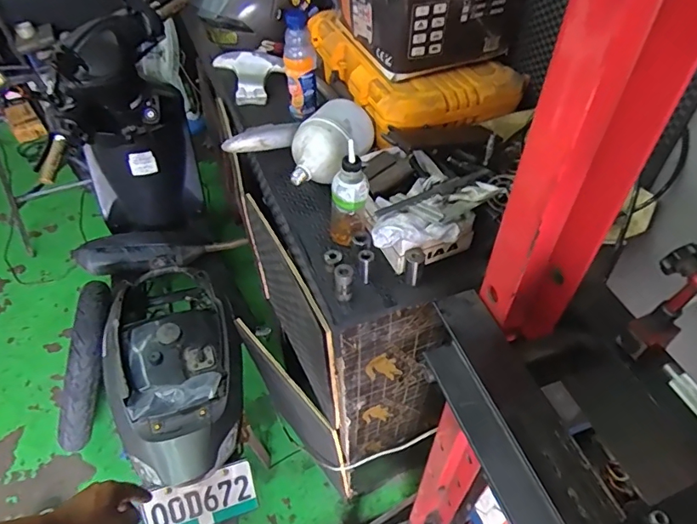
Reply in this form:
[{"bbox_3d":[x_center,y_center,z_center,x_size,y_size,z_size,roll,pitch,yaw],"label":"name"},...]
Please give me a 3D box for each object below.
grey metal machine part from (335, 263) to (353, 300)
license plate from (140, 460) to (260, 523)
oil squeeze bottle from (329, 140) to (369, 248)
[{"bbox_3d":[-0.007,0.031,0.726,0.025,0.058,0.030,-3,49,-2],"label":"grey metal machine part"},{"bbox_3d":[-0.319,0.523,1.050,0.228,0.127,0.019,-16,16,-19],"label":"license plate"},{"bbox_3d":[0.001,-0.099,0.759,0.057,0.168,0.049,36,58,28],"label":"oil squeeze bottle"}]

